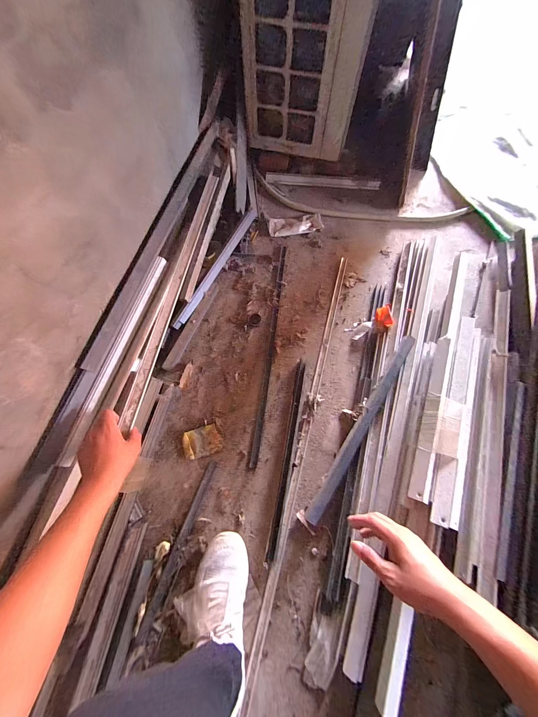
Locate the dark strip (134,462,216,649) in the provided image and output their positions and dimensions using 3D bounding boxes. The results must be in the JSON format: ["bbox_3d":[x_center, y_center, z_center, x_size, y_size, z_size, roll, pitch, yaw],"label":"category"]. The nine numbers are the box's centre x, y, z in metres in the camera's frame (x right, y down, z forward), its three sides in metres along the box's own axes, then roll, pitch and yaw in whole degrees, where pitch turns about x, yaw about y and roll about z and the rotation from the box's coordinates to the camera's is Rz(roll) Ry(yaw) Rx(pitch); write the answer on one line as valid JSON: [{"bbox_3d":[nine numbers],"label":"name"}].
[{"bbox_3d":[-0.198,0.411,0.574,0.020,0.012,0.353,19,70,8],"label":"dark strip"}]

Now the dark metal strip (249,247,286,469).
[{"bbox_3d":[0.007,-0.053,0.743,0.023,0.007,0.671,7,68,0],"label":"dark metal strip"}]

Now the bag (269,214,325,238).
[{"bbox_3d":[0.092,-0.458,0.895,0.186,0.018,0.069,-10,69,-7],"label":"bag"}]

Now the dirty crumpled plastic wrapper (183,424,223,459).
[{"bbox_3d":[-0.165,0.206,0.643,0.089,0.008,0.067,-14,70,-9],"label":"dirty crumpled plastic wrapper"}]

